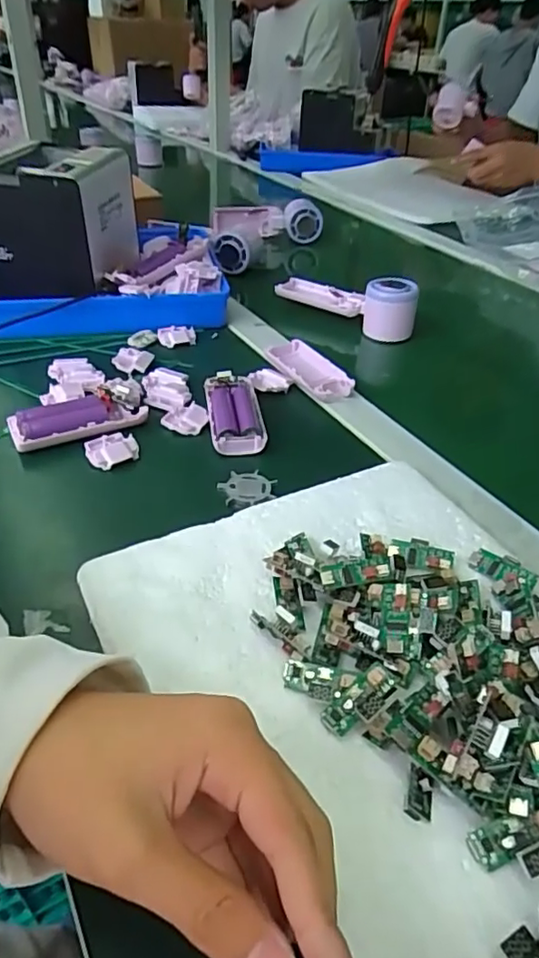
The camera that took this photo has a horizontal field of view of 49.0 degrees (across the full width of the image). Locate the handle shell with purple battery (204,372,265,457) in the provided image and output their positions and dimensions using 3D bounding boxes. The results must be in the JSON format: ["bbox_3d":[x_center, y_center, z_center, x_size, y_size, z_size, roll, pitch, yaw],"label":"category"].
[{"bbox_3d":[-0.030,-0.057,0.505,0.046,0.022,0.099,-5,39,-9],"label":"handle shell with purple battery"}]

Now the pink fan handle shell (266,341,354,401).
[{"bbox_3d":[0.036,-0.105,0.576,0.048,0.020,0.105,-15,41,-21],"label":"pink fan handle shell"}]

